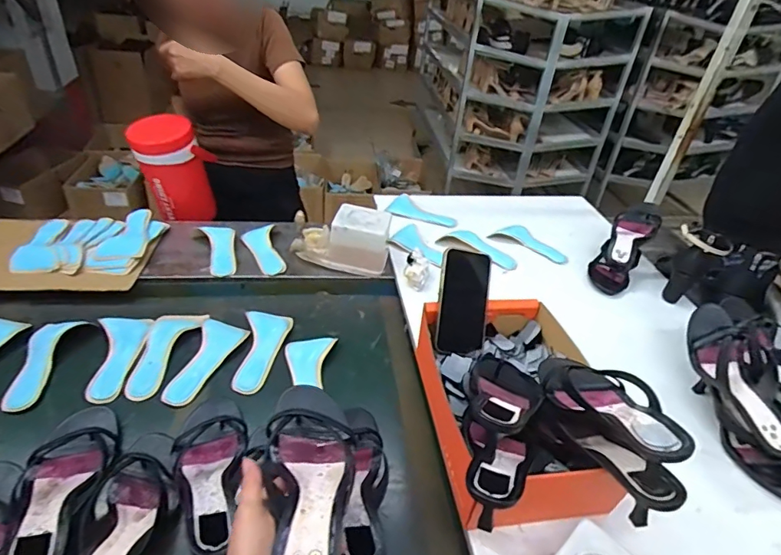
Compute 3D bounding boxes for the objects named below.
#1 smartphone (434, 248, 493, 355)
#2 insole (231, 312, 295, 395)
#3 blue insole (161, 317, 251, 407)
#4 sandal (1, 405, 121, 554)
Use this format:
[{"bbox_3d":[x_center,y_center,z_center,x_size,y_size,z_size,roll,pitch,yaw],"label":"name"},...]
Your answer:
[{"bbox_3d":[0.113,0.037,0.717,0.078,0.154,0.012,10,-3,-9],"label":"smartphone"},{"bbox_3d":[-0.211,0.122,0.789,0.073,0.008,0.165,6,37,-8],"label":"insole"},{"bbox_3d":[-0.292,0.131,0.763,0.079,0.010,0.175,8,36,1],"label":"blue insole"},{"bbox_3d":[-0.386,0.242,0.557,0.086,0.048,0.237,-5,24,-16],"label":"sandal"}]

